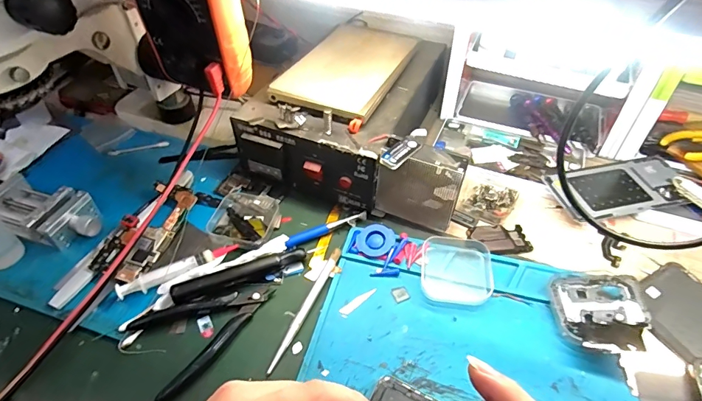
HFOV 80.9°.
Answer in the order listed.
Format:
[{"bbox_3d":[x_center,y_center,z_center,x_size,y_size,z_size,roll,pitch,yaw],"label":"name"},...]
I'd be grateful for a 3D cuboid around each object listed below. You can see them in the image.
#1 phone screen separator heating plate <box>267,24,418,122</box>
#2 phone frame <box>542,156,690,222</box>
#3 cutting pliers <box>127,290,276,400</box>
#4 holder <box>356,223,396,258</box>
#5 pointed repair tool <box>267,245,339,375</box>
[{"bbox_3d":[-0.002,-0.150,0.472,0.114,0.025,0.189,21,49,21],"label":"phone screen separator heating plate"},{"bbox_3d":[0.298,-0.016,0.462,0.155,0.007,0.075,-9,46,-8],"label":"phone frame"},{"bbox_3d":[-0.130,0.103,0.360,0.077,0.008,0.116,33,54,29],"label":"cutting pliers"},{"bbox_3d":[0.025,0.040,0.410,0.036,0.012,0.034,-1,47,1],"label":"holder"},{"bbox_3d":[-0.039,0.094,0.369,0.008,0.007,0.128,18,50,18],"label":"pointed repair tool"}]

